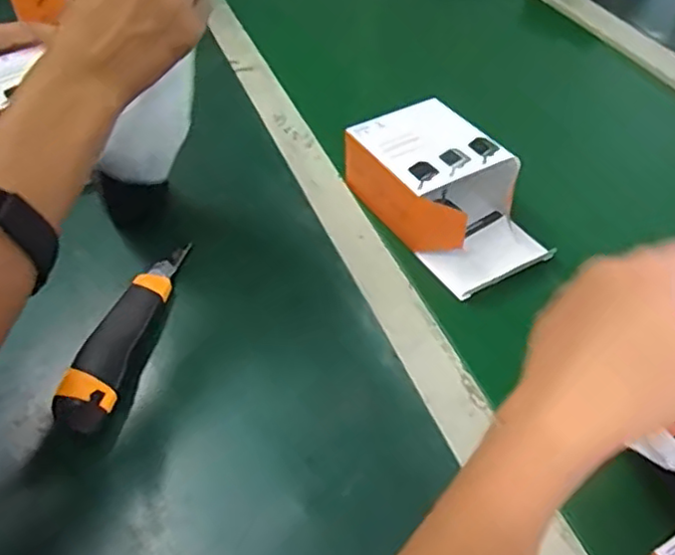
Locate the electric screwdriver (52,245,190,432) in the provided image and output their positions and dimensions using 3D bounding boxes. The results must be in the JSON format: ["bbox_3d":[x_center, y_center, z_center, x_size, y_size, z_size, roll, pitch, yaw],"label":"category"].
[{"bbox_3d":[-0.155,0.037,0.477,0.037,0.027,0.171,8,46,7],"label":"electric screwdriver"}]

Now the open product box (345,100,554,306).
[{"bbox_3d":[0.095,-0.075,0.554,0.106,0.070,0.174,-25,51,-24],"label":"open product box"}]

